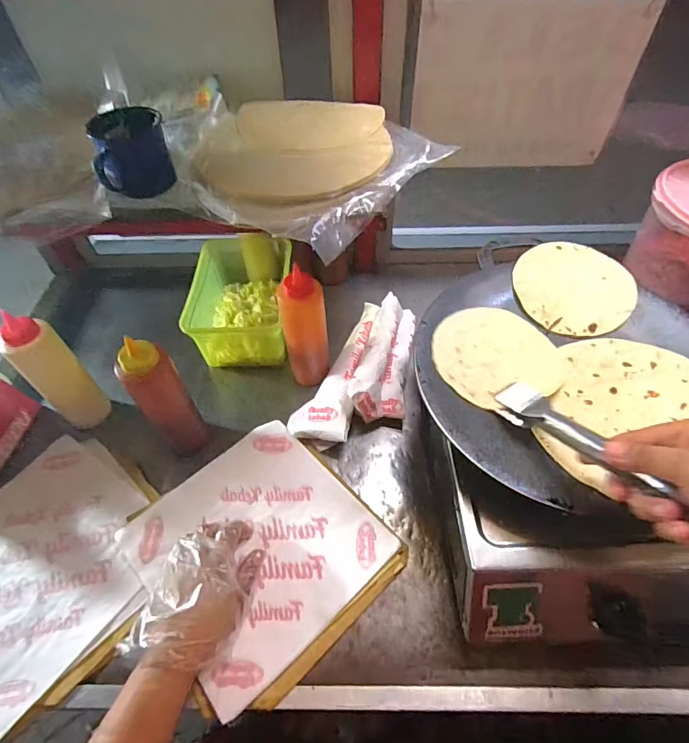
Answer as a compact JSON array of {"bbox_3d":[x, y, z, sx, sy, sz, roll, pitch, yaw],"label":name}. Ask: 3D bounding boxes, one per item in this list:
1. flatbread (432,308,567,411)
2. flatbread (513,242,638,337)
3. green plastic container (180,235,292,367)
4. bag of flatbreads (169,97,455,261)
[{"bbox_3d":[0.174,-0.021,0.502,0.143,0.013,0.131,1,52,-1],"label":"flatbread"},{"bbox_3d":[0.290,-0.109,0.553,0.135,0.009,0.139,-2,67,8],"label":"flatbread"},{"bbox_3d":[-0.164,-0.124,0.727,0.147,0.093,0.219,2,54,0],"label":"green plastic container"},{"bbox_3d":[-0.059,-0.240,0.489,0.261,0.041,0.276,-37,62,-27],"label":"bag of flatbreads"}]

